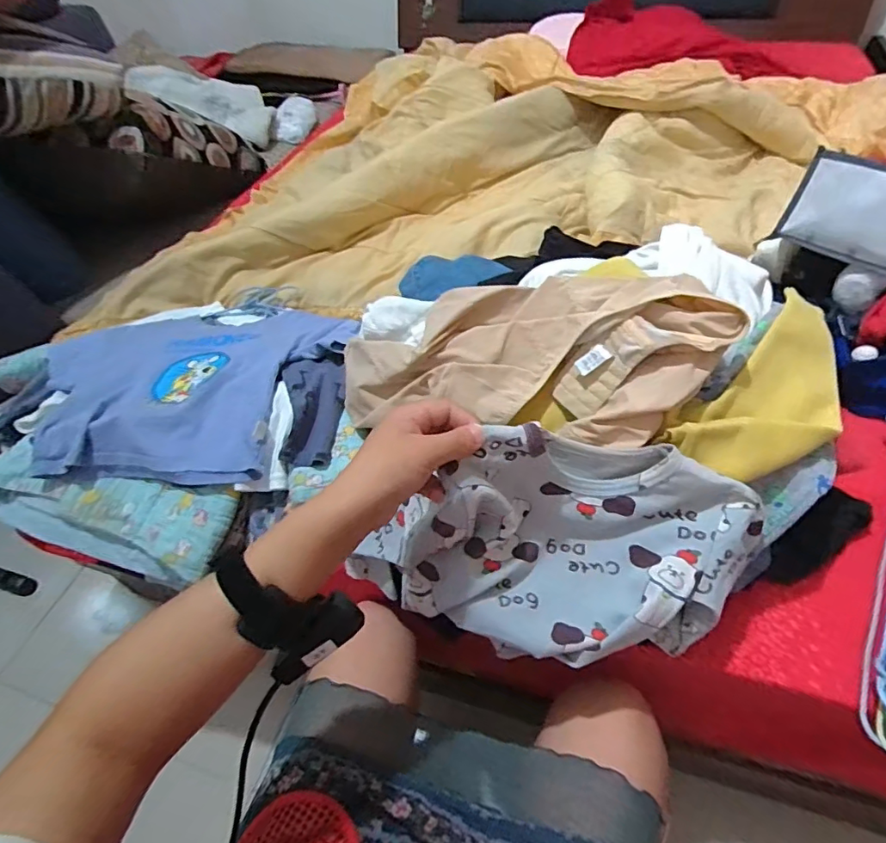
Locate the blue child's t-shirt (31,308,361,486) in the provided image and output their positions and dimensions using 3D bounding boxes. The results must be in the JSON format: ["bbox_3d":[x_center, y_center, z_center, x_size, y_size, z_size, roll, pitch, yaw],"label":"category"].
[{"bbox_3d":[-0.355,-0.066,0.694,0.464,0.059,0.329,2,50,8],"label":"blue child's t-shirt"}]

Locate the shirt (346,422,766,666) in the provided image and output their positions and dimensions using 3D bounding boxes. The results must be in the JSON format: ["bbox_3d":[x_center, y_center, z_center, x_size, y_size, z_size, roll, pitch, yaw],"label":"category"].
[{"bbox_3d":[0.088,0.118,0.455,0.351,0.213,0.131,-4,49,3],"label":"shirt"}]

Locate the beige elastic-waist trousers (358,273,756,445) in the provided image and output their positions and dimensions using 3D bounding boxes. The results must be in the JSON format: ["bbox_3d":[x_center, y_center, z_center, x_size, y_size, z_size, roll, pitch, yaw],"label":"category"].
[{"bbox_3d":[0.064,-0.065,0.515,0.382,0.120,0.152,13,52,17],"label":"beige elastic-waist trousers"}]

